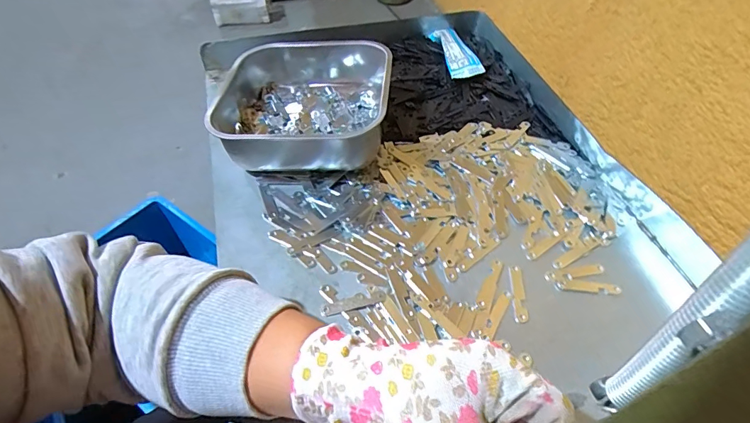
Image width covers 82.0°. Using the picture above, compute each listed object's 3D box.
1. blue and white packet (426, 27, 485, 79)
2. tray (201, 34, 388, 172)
[{"bbox_3d":[0.106,-0.214,0.579,0.039,0.021,0.119,-8,50,-8],"label":"blue and white packet"},{"bbox_3d":[-0.079,-0.119,0.476,0.185,0.066,0.188,4,50,2],"label":"tray"}]

